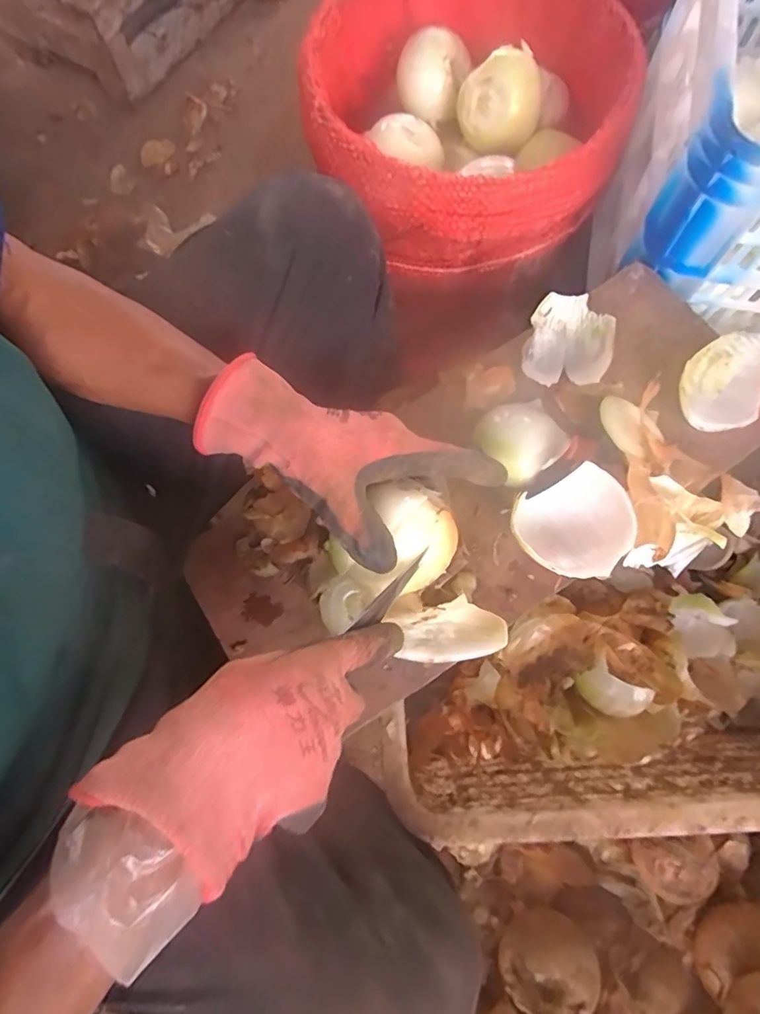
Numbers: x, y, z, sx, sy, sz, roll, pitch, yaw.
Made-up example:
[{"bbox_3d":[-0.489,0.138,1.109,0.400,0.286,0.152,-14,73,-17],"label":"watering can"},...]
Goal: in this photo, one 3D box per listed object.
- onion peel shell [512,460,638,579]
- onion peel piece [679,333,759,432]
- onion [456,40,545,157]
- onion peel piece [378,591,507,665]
[{"bbox_3d":[0.147,0.015,0.384,0.071,0.043,0.075,-1,73,2],"label":"onion peel shell"},{"bbox_3d":[0.282,-0.099,0.418,0.082,0.033,0.064,-42,76,-10],"label":"onion peel piece"},{"bbox_3d":[0.121,-0.405,0.511,0.074,0.065,0.062,-15,73,-2],"label":"onion"},{"bbox_3d":[0.047,0.089,0.369,0.081,0.026,0.045,-1,73,2],"label":"onion peel piece"}]

